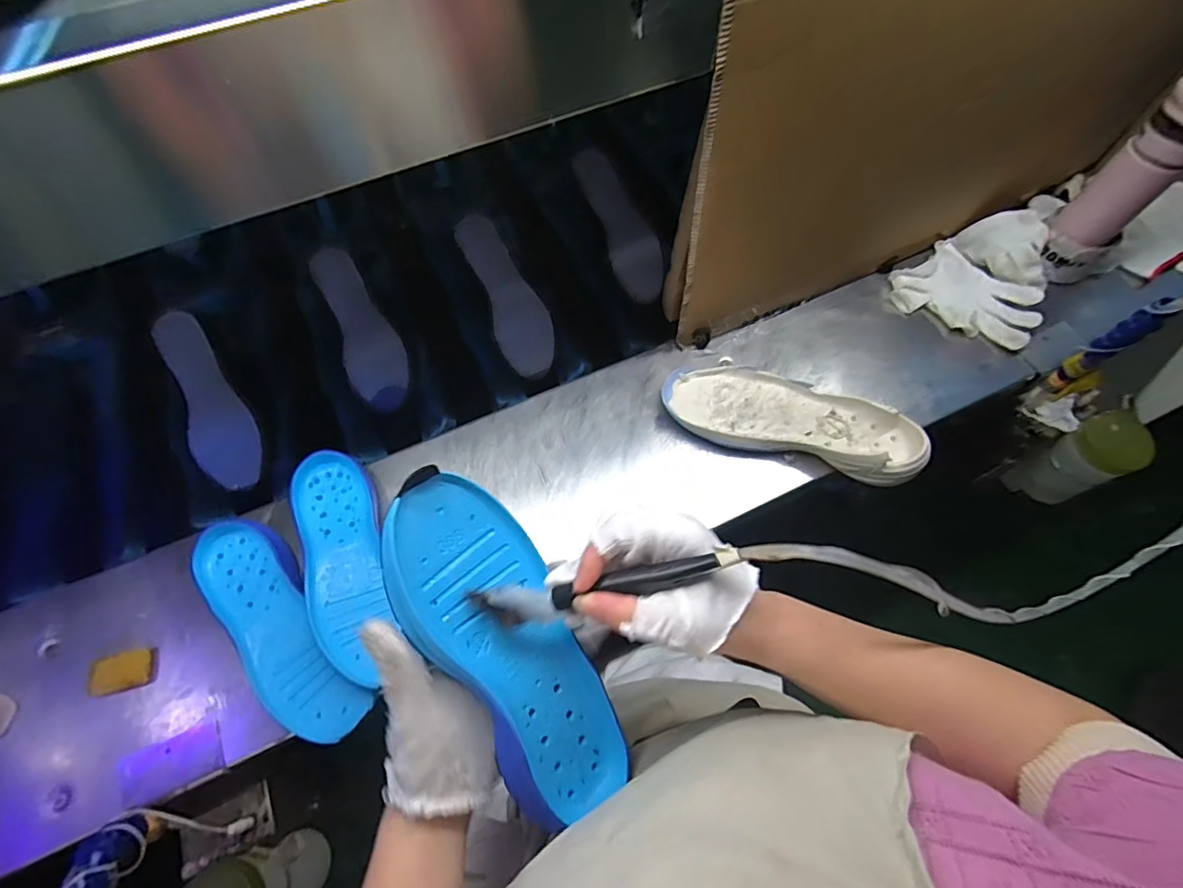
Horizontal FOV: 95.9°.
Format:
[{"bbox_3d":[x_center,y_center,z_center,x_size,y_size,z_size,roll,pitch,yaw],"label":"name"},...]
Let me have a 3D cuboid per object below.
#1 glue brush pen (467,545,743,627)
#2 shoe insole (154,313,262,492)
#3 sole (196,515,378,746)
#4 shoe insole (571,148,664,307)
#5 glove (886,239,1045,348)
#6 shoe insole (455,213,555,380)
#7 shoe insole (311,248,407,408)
[{"bbox_3d":[-0.004,0.085,0.313,0.148,0.023,0.021,-17,57,18],"label":"glue brush pen"},{"bbox_3d":[-0.463,-0.051,0.646,0.070,0.011,0.219,-21,94,-8],"label":"shoe insole"},{"bbox_3d":[-0.300,0.174,0.509,0.085,0.046,0.245,-37,69,-15],"label":"sole"},{"bbox_3d":[0.041,-0.314,0.758,0.064,0.023,0.230,-24,87,-10],"label":"shoe insole"},{"bbox_3d":[0.487,-0.201,0.691,0.175,0.038,0.122,28,69,14],"label":"glove"},{"bbox_3d":[-0.110,-0.196,0.706,0.070,0.020,0.221,-26,93,-11],"label":"shoe insole"},{"bbox_3d":[-0.298,-0.151,0.692,0.073,0.009,0.223,-24,86,-10],"label":"shoe insole"}]

